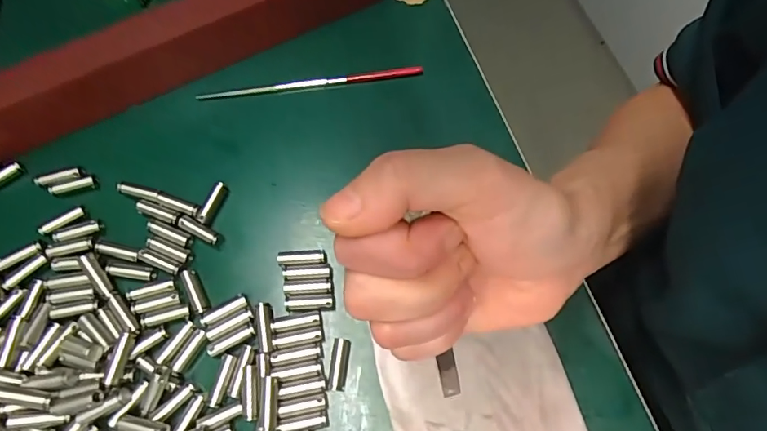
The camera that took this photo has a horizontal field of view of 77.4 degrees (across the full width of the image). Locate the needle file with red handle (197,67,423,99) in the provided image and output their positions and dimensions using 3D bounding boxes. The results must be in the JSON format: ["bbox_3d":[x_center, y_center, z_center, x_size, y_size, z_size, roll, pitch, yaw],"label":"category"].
[{"bbox_3d":[-0.044,-0.080,0.291,0.134,0.004,0.004,-7,69,-1],"label":"needle file with red handle"}]

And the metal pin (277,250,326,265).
[{"bbox_3d":[-0.044,0.023,0.255,0.025,0.005,0.008,-2,69,1],"label":"metal pin"}]

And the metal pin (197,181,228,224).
[{"bbox_3d":[-0.095,-0.007,0.265,0.007,0.008,0.024,21,71,10],"label":"metal pin"}]

